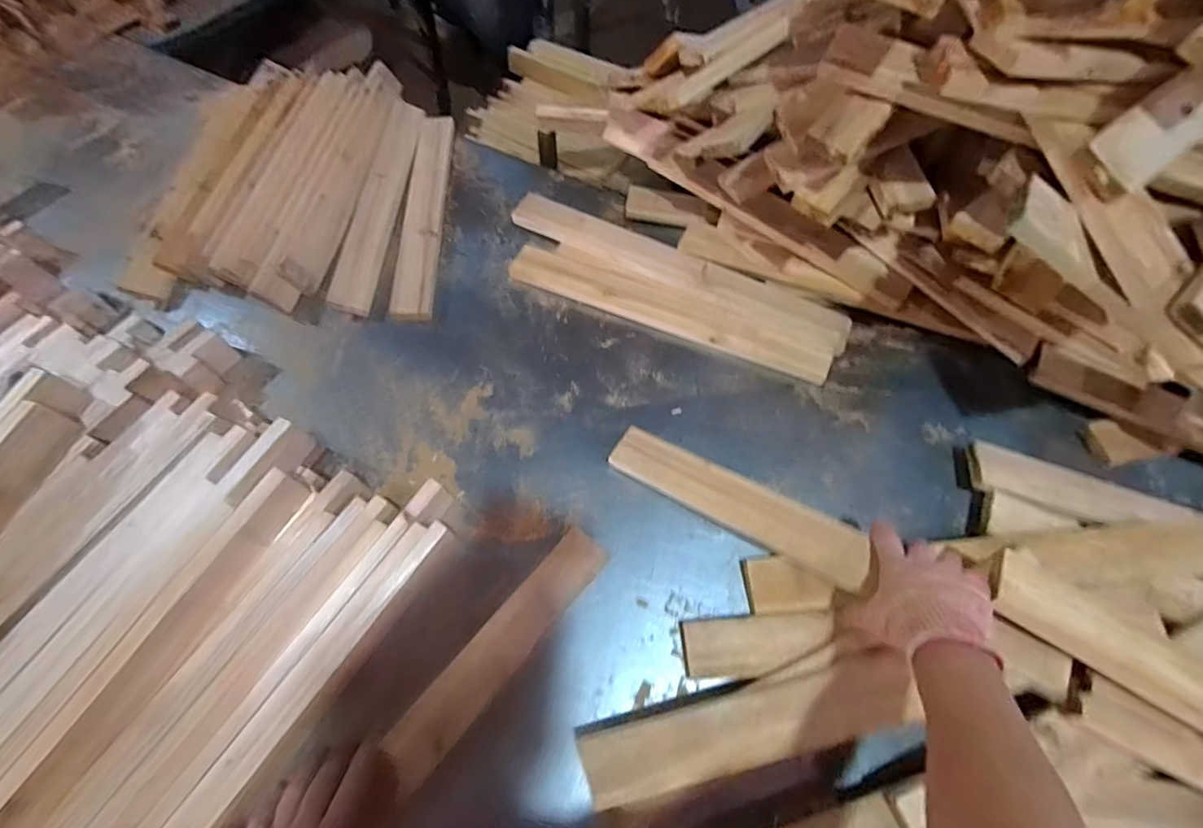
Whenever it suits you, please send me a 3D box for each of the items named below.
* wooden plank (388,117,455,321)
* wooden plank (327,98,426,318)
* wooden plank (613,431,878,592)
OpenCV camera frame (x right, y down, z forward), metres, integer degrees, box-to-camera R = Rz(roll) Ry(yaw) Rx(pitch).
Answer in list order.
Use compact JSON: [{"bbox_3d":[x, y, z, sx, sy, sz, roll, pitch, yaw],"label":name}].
[{"bbox_3d":[-0.306,-0.358,0.878,0.065,0.028,0.476,-3,65,-1],"label":"wooden plank"},{"bbox_3d":[-0.380,-0.386,0.885,0.068,0.029,0.497,3,62,1],"label":"wooden plank"},{"bbox_3d":[0.154,0.104,0.613,0.312,0.016,0.065,25,97,25],"label":"wooden plank"}]

